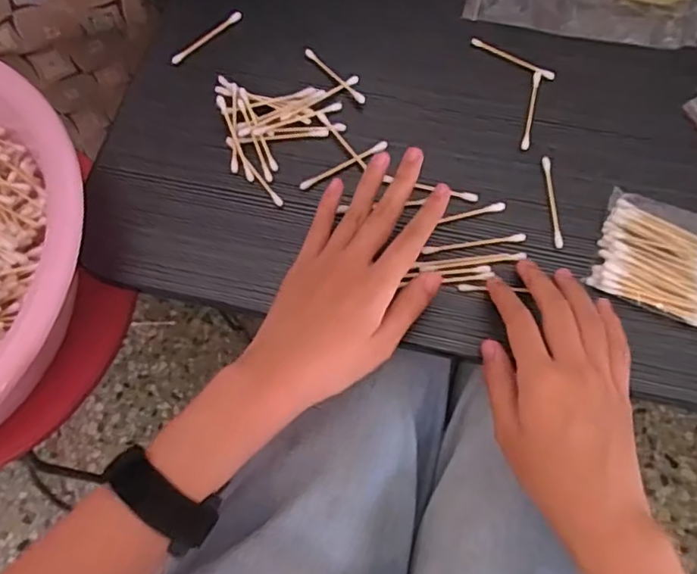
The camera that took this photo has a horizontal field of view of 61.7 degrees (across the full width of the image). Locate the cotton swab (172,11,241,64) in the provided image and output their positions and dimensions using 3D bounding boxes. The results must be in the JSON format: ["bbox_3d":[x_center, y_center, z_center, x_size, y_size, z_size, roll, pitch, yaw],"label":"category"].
[{"bbox_3d":[-0.112,-0.197,0.459,0.067,0.008,0.007,-42,73,-14],"label":"cotton swab"}]

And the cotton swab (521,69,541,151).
[{"bbox_3d":[0.133,-0.129,0.425,0.006,0.004,0.067,13,69,7],"label":"cotton swab"}]

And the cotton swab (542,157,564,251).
[{"bbox_3d":[0.139,-0.059,0.397,0.006,0.004,0.070,-1,68,1],"label":"cotton swab"}]

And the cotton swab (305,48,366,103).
[{"bbox_3d":[-0.011,-0.160,0.441,0.006,0.006,0.066,-39,72,-13],"label":"cotton swab"}]

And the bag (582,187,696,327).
[{"bbox_3d":[0.215,-0.014,0.368,0.109,0.024,0.071,23,70,10],"label":"bag"}]

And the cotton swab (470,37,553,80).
[{"bbox_3d":[0.124,-0.173,0.441,0.068,0.004,0.007,34,73,14],"label":"cotton swab"}]

